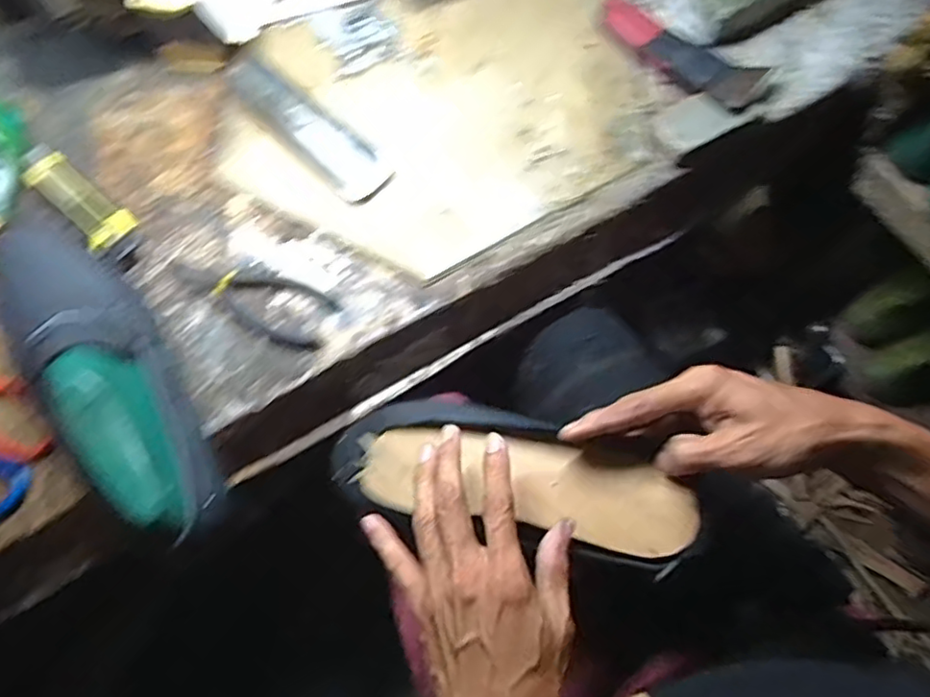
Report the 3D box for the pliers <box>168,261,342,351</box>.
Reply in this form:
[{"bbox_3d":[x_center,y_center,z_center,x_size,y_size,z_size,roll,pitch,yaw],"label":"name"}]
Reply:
[{"bbox_3d":[-0.185,-0.049,0.546,0.151,0.007,0.055,27,72,8],"label":"pliers"}]

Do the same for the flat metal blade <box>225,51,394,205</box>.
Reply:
[{"bbox_3d":[-0.157,-0.216,0.602,0.208,0.013,0.052,42,74,13],"label":"flat metal blade"}]

